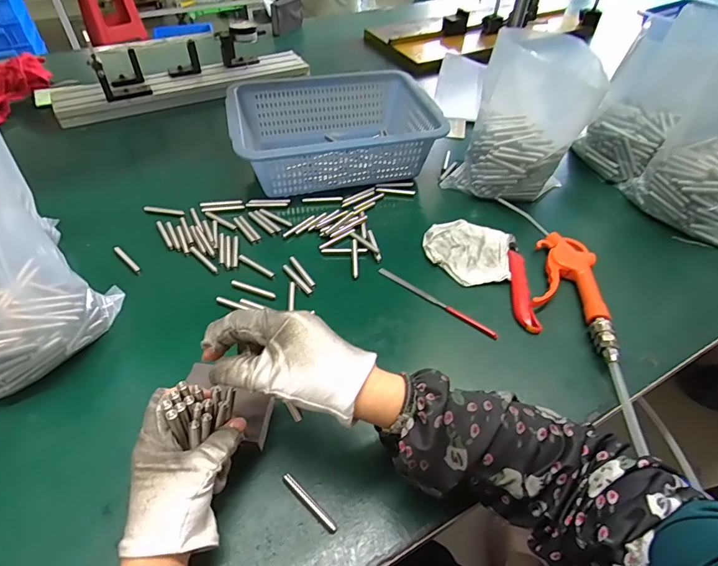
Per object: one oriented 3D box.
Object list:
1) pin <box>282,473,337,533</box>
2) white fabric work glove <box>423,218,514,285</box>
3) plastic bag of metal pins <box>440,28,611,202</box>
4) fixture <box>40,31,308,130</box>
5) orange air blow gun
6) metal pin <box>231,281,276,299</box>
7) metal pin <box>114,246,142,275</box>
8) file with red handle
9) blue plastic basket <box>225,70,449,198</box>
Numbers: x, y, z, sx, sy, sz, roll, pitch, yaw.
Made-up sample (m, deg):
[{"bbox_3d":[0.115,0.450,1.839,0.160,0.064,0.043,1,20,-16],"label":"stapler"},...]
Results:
[{"bbox_3d":[-0.041,0.177,0.341,0.060,0.005,0.007,35,56,27],"label":"pin"},{"bbox_3d":[0.139,-0.044,0.539,0.109,0.021,0.097,18,50,15],"label":"white fabric work glove"},{"bbox_3d":[0.219,-0.225,0.581,0.153,0.197,0.116,12,49,9],"label":"plastic bag of metal pins"},{"bbox_3d":[-0.341,-0.407,0.826,0.493,0.088,0.117,-24,52,-21],"label":"fixture"},{"bbox_3d":[0.241,0.007,0.486,0.075,0.020,0.177,9,48,7],"label":"orange air blow gun"},{"bbox_3d":[-0.125,0.007,0.494,0.058,0.004,0.008,18,50,15],"label":"metal pin"},{"bbox_3d":[-0.288,-0.028,0.528,0.056,0.010,0.009,34,56,27],"label":"metal pin"},{"bbox_3d":[0.088,0.020,0.490,0.158,0.009,0.008,33,55,25],"label":"file with red handle"},{"bbox_3d":[-0.045,-0.245,0.667,0.297,0.086,0.237,-8,48,-8],"label":"blue plastic basket"}]

